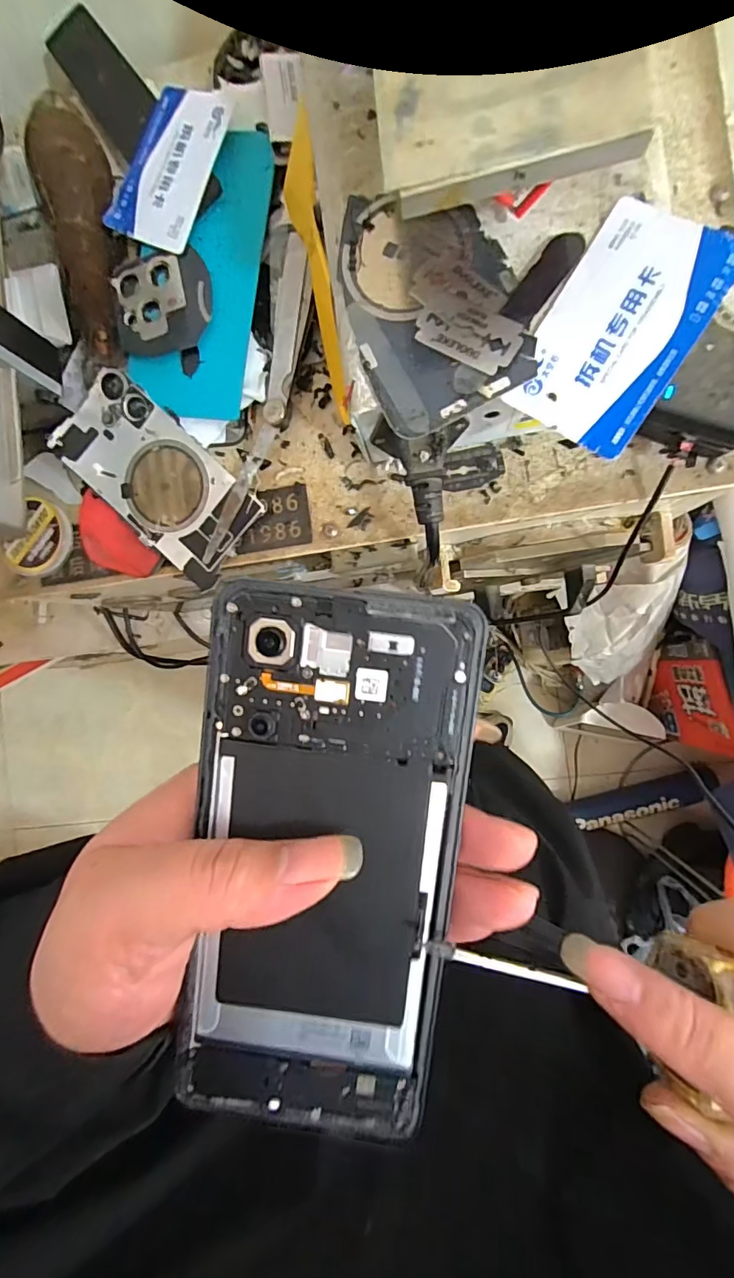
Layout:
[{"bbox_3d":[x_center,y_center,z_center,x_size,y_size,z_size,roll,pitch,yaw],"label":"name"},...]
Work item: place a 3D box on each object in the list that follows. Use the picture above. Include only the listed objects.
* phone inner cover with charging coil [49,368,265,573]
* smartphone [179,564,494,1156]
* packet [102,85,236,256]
[{"bbox_3d":[-0.127,-0.097,0.297,0.126,0.010,0.064,44,94,4],"label":"phone inner cover with charging coil"},{"bbox_3d":[-0.012,0.065,0.143,0.073,0.006,0.158,6,95,6],"label":"smartphone"},{"bbox_3d":[-0.111,-0.267,0.281,0.055,0.005,0.087,27,95,13],"label":"packet"}]

